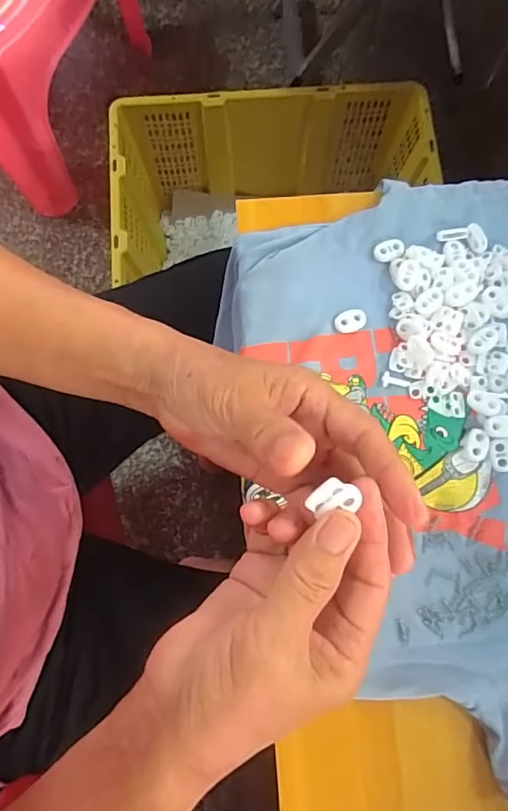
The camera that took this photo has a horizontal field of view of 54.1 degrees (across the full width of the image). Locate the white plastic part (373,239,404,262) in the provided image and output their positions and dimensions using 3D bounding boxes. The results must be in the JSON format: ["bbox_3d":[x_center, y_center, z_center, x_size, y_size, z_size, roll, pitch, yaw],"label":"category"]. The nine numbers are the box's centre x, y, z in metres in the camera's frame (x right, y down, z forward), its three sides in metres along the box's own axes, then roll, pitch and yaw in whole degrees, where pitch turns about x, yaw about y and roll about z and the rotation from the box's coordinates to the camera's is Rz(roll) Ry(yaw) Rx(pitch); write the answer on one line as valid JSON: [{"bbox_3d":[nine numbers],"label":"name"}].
[{"bbox_3d":[0.100,-0.114,0.367,0.022,0.006,0.014,-21,78,-4],"label":"white plastic part"}]

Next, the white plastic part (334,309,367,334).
[{"bbox_3d":[0.069,-0.061,0.357,0.023,0.005,0.015,-17,78,-3],"label":"white plastic part"}]

